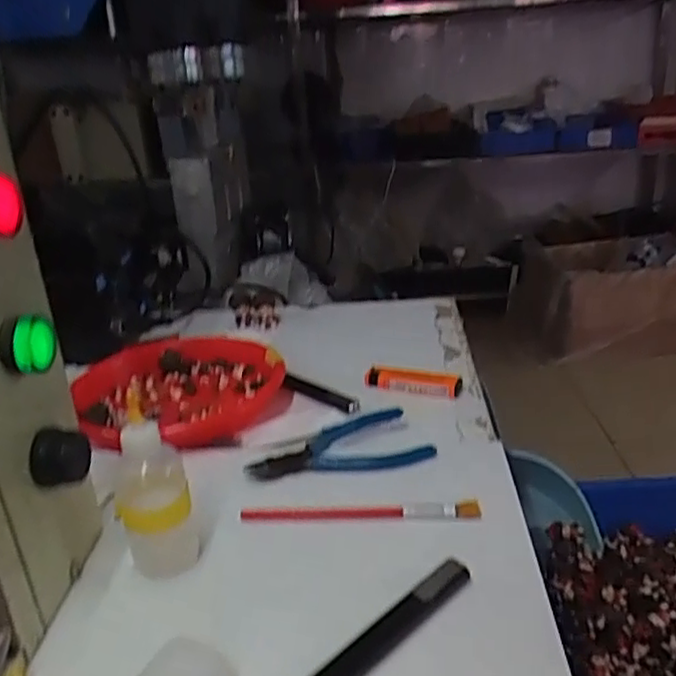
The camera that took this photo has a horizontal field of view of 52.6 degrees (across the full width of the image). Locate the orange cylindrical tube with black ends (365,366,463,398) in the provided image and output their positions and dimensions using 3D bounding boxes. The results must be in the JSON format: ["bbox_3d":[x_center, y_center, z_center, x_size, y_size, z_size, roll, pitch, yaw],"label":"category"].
[{"bbox_3d":[0.063,0.035,0.583,0.082,0.016,0.021,5,24,17],"label":"orange cylindrical tube with black ends"}]

